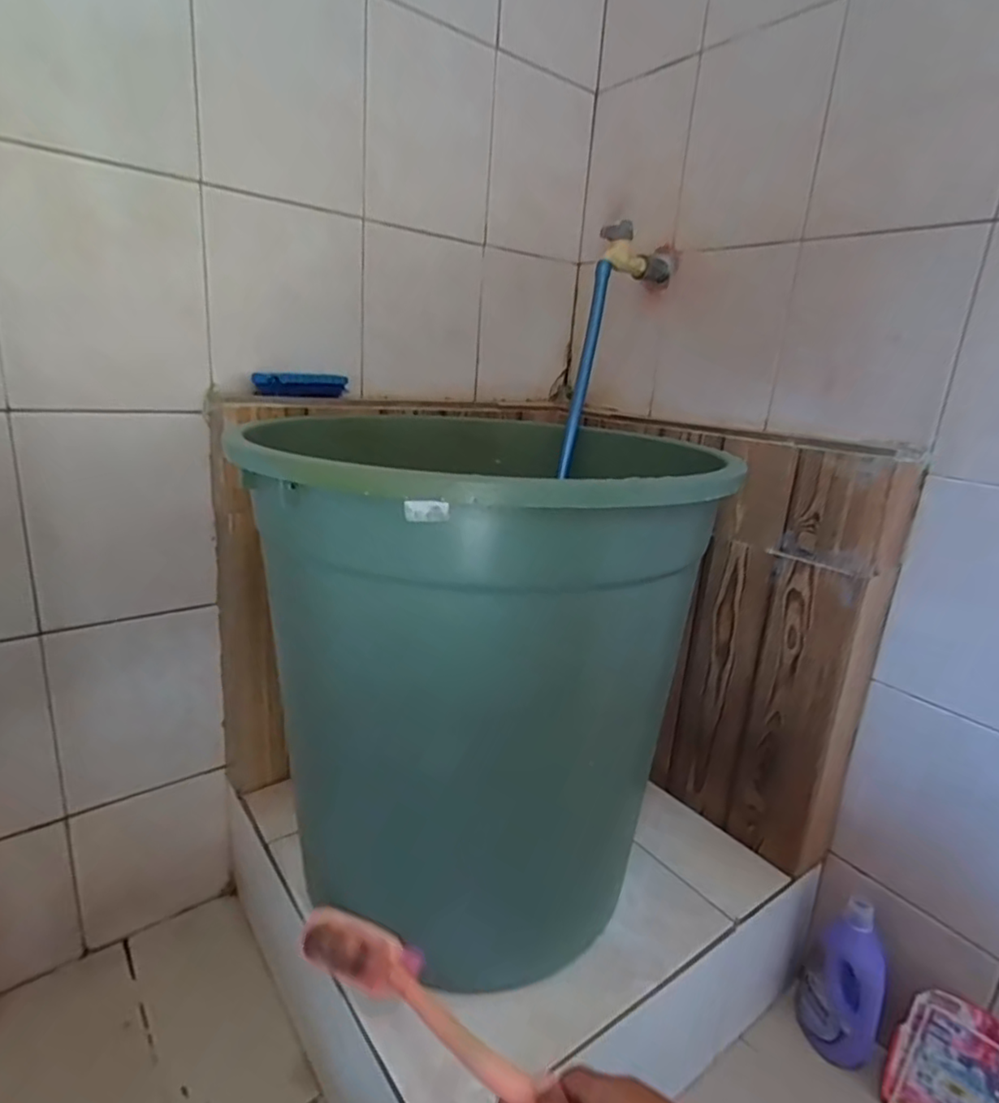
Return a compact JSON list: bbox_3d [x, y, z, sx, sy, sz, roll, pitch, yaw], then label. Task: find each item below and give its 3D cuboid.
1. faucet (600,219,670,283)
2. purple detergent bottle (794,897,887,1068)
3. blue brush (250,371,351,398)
[{"bbox_3d":[0.189,-0.408,0.879,0.146,0.040,0.057,9,9,-44],"label":"faucet"},{"bbox_3d":[0.416,0.512,0.756,0.083,0.195,0.052,15,19,30],"label":"purple detergent bottle"},{"bbox_3d":[-0.244,-0.206,0.778,0.109,0.029,0.022,-2,18,-21],"label":"blue brush"}]

